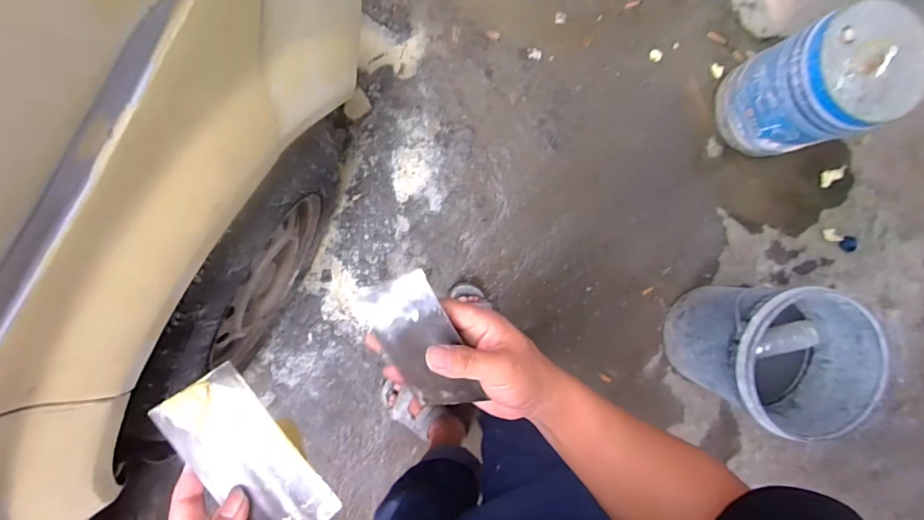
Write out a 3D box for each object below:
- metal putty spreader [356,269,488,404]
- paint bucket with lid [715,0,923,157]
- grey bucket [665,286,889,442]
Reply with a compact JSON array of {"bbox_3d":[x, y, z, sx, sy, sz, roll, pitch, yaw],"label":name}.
[{"bbox_3d":[-0.031,0.068,0.375,0.068,0.007,0.134,-11,120,26],"label":"metal putty spreader"},{"bbox_3d":[0.813,-0.406,1.123,0.218,0.375,0.230,0,91,-5],"label":"paint bucket with lid"},{"bbox_3d":[0.710,0.214,1.137,0.319,0.386,0.301,0,91,-5],"label":"grey bucket"}]

